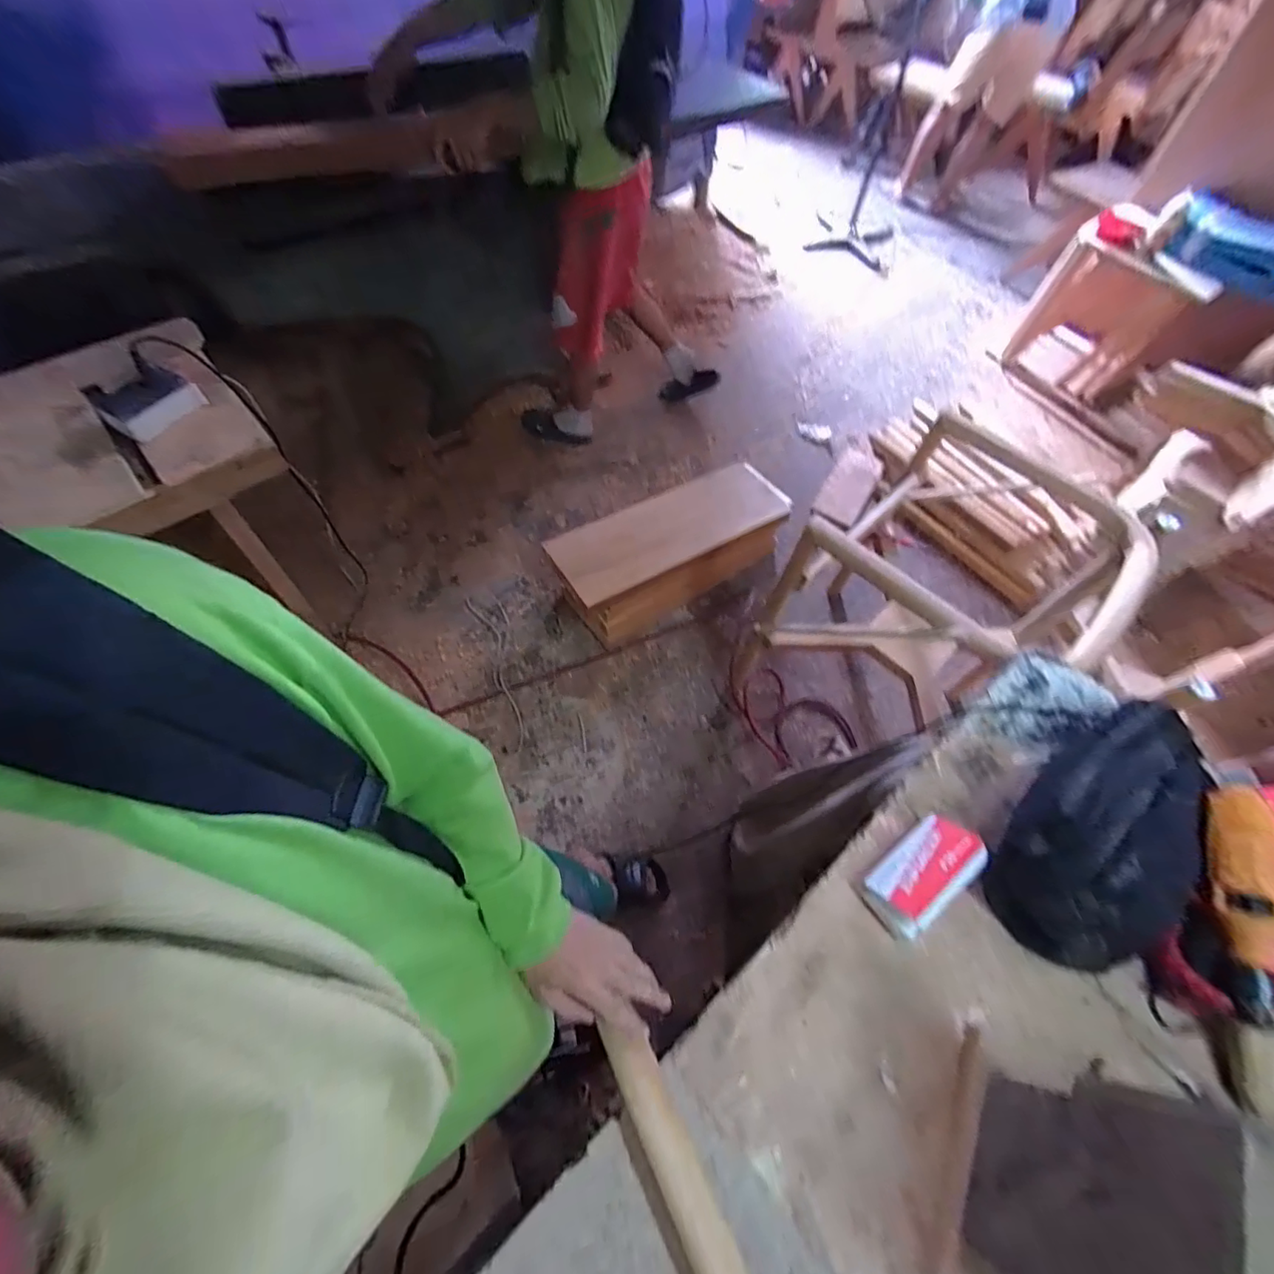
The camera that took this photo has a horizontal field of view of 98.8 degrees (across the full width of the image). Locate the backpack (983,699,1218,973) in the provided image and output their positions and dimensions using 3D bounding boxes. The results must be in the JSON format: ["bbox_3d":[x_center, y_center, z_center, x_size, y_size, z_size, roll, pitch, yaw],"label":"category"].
[{"bbox_3d":[0.566,0.208,0.635,0.354,0.139,0.166,-31,67,-20],"label":"backpack"}]

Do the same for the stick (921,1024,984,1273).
[{"bbox_3d":[0.306,0.482,0.522,0.021,0.027,0.196,29,62,11],"label":"stick"}]

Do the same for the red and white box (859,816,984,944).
[{"bbox_3d":[0.331,0.275,0.628,0.138,0.057,0.077,-31,68,-20],"label":"red and white box"}]

